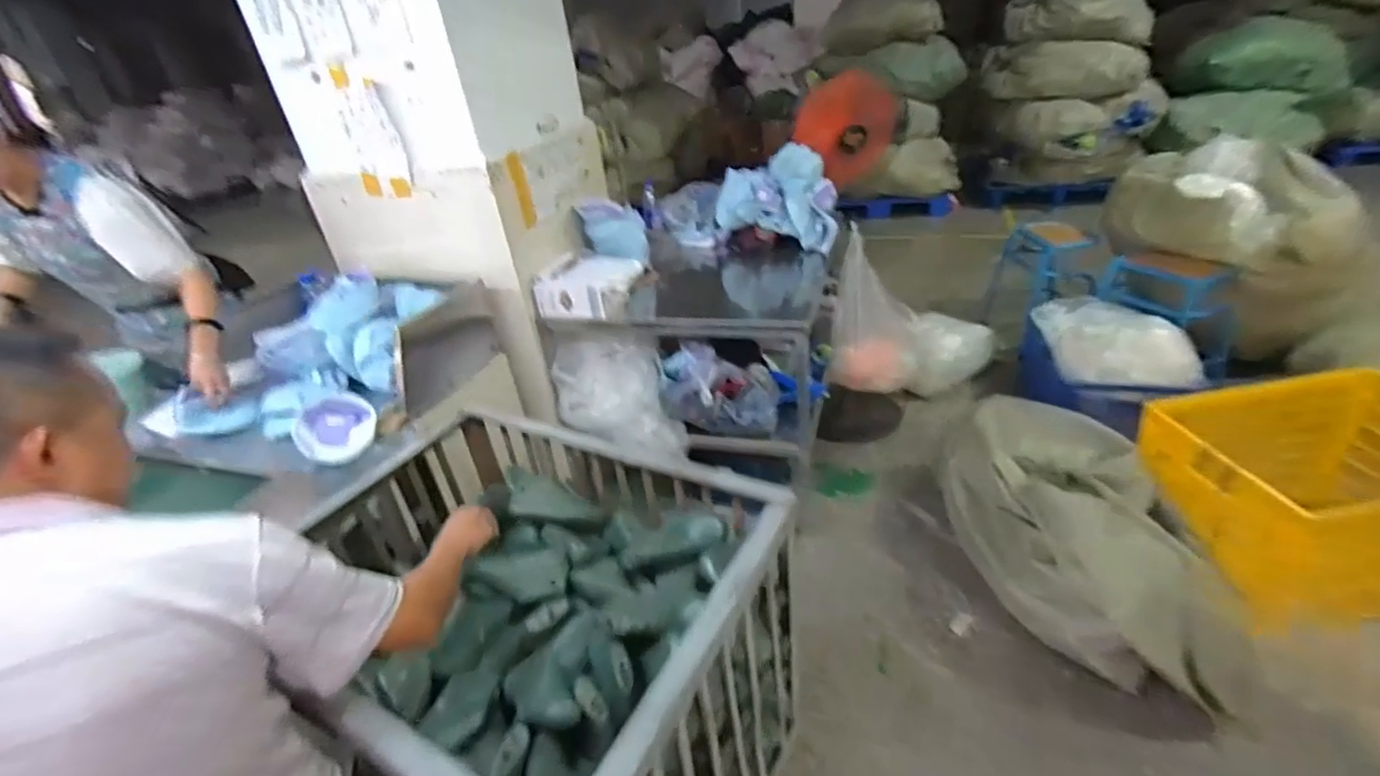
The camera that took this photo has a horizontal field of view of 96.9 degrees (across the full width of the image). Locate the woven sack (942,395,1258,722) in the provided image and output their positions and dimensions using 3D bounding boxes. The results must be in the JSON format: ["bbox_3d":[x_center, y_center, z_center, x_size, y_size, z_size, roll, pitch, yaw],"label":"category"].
[{"bbox_3d":[0.994,0.355,1.553,0.465,0.347,0.804,-9,31,-2],"label":"woven sack"}]

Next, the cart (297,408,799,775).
[{"bbox_3d":[-0.298,0.486,1.127,0.853,0.570,0.640,10,35,27],"label":"cart"}]

